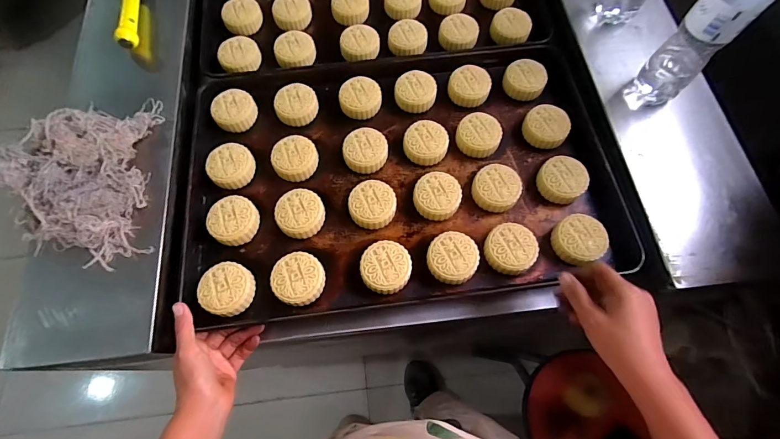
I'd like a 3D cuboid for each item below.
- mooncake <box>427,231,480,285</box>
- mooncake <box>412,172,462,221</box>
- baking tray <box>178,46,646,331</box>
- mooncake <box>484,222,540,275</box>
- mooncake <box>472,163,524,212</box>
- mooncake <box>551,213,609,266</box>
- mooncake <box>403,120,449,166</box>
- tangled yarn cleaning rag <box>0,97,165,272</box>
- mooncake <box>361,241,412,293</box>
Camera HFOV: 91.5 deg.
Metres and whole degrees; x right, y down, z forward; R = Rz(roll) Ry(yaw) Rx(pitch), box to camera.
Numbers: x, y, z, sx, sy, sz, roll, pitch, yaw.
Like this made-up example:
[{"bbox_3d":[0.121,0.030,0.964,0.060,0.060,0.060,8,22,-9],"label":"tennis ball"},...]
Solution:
[{"bbox_3d":[0.082,0.051,0.503,0.064,0.029,0.065,1,68,-2],"label":"mooncake"},{"bbox_3d":[0.067,-0.033,0.539,0.064,0.027,0.064,-1,67,1],"label":"mooncake"},{"bbox_3d":[0.013,-0.069,0.557,0.589,0.060,0.391,-5,68,-5],"label":"baking tray"},{"bbox_3d":[0.160,0.039,0.506,0.065,0.030,0.065,-1,67,1],"label":"mooncake"},{"bbox_3d":[0.152,-0.044,0.543,0.063,0.028,0.066,-1,67,1],"label":"mooncake"},{"bbox_3d":[0.252,0.028,0.511,0.061,0.036,0.064,-1,67,1],"label":"mooncake"},{"bbox_3d":[0.054,-0.118,0.574,0.065,0.025,0.063,9,68,5],"label":"mooncake"},{"bbox_3d":[-0.418,-0.059,0.508,0.177,0.060,0.246,-9,67,-2],"label":"tangled yarn cleaning rag"},{"bbox_3d":[-0.005,0.062,0.497,0.064,0.022,0.066,-1,67,1],"label":"mooncake"}]

